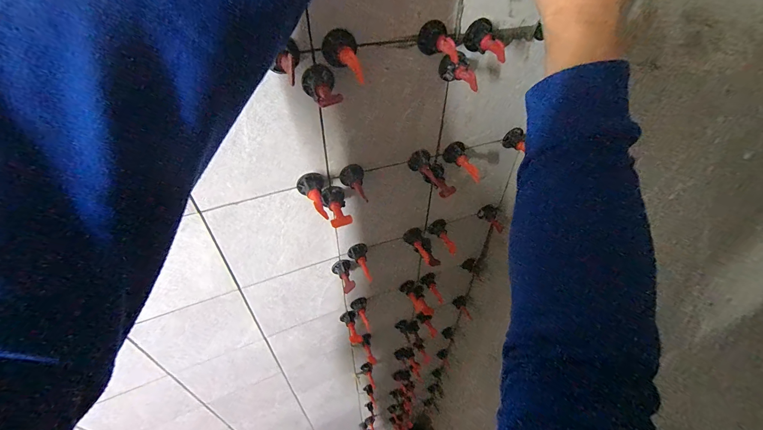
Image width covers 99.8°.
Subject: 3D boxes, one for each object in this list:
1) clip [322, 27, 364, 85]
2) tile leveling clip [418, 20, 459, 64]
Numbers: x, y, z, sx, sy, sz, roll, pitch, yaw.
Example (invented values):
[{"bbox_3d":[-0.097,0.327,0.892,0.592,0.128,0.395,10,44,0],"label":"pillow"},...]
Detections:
[{"bbox_3d":[-0.036,-0.143,0.289,0.032,0.031,0.049,-6,44,-7],"label":"clip"},{"bbox_3d":[0.055,-0.167,0.315,0.029,0.030,0.049,-4,43,-5],"label":"tile leveling clip"}]

